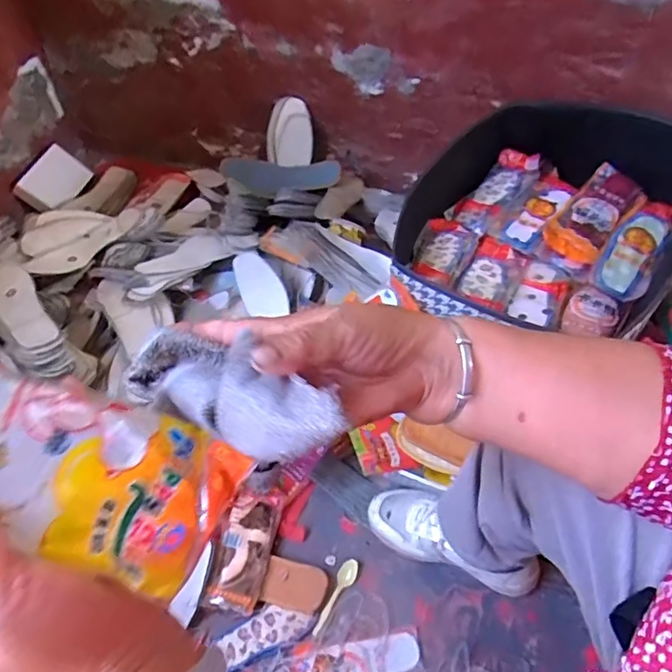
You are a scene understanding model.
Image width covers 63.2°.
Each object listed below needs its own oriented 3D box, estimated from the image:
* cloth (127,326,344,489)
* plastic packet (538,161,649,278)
[{"bbox_3d":[-0.052,0.031,0.283,0.132,0.039,0.051,19,55,33],"label":"cloth"},{"bbox_3d":[0.384,-0.179,0.816,0.083,0.024,0.210,35,61,23],"label":"plastic packet"}]

